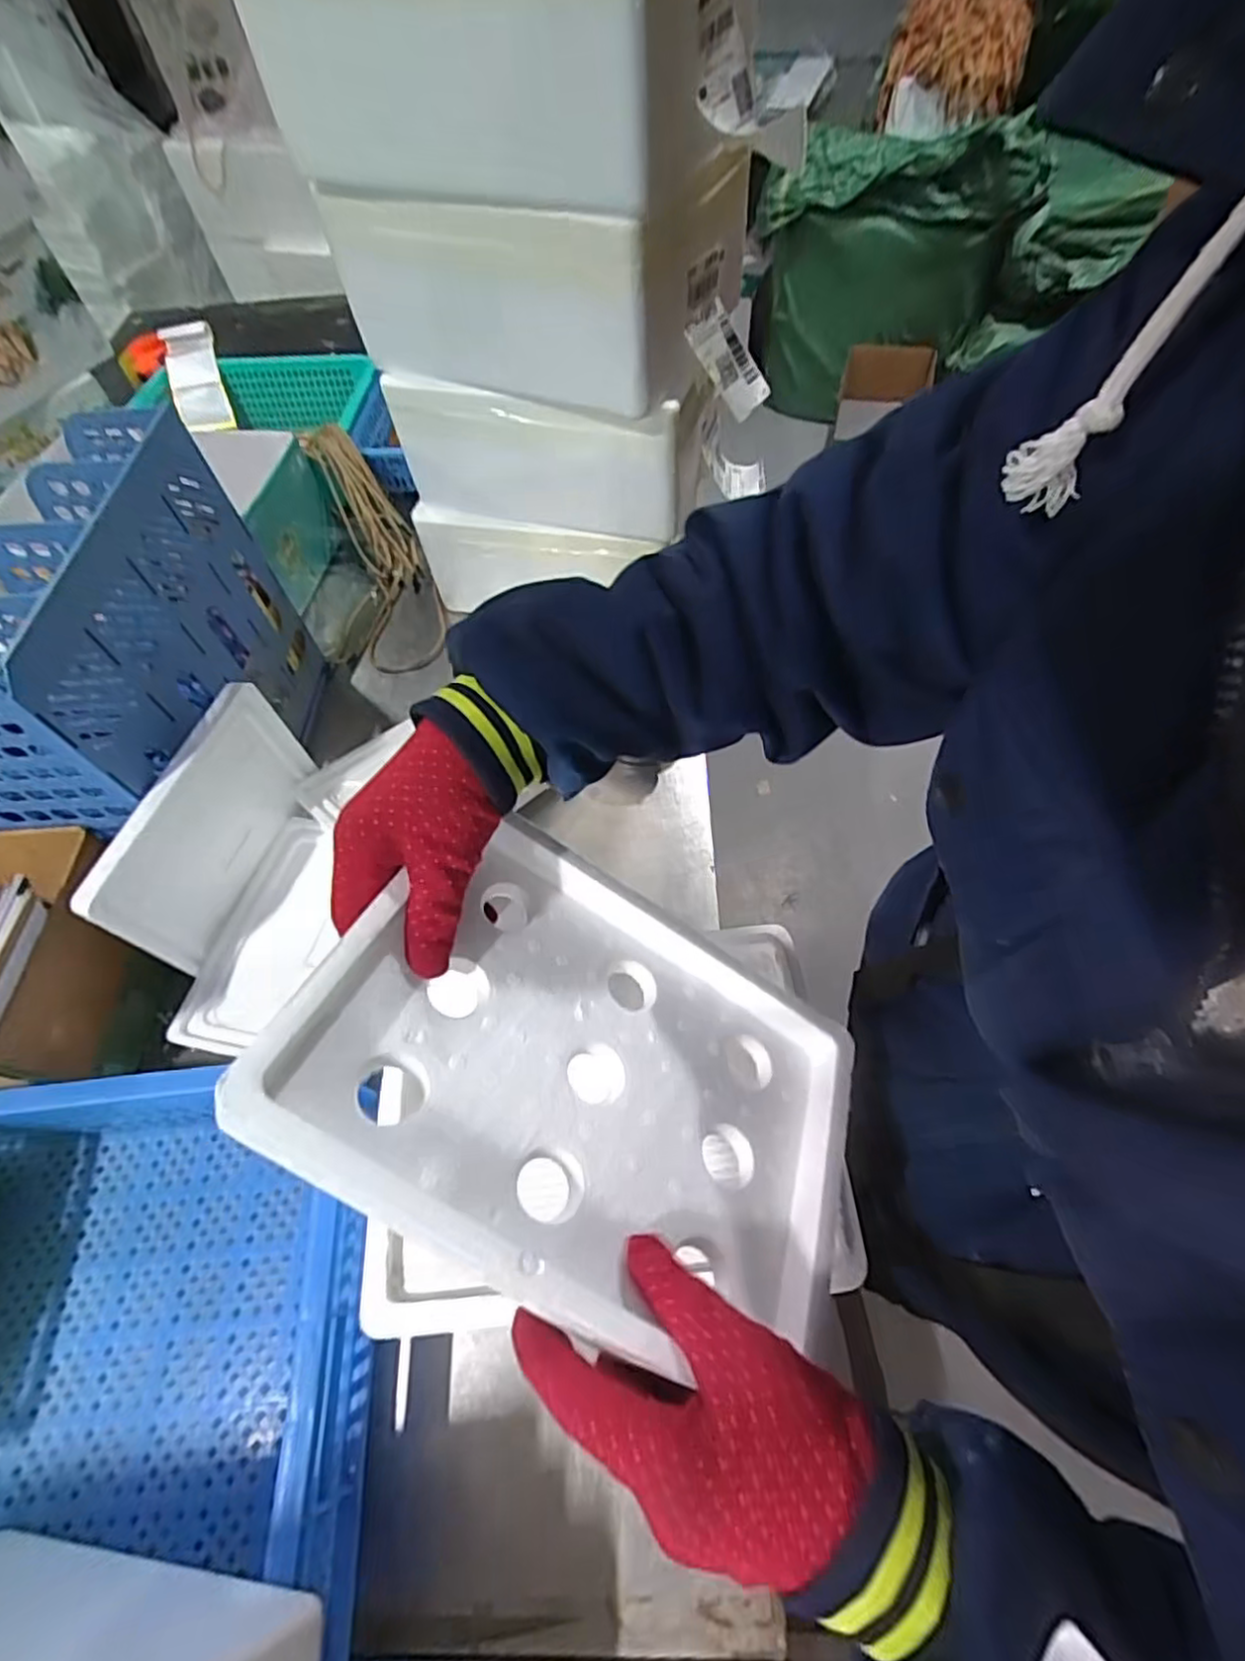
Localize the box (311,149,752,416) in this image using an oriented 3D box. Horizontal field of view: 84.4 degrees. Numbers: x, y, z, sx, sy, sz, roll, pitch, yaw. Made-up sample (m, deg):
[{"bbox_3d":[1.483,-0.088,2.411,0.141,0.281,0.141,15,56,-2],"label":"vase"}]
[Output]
[{"bbox_3d":[-0.070,-0.493,0.605,0.281,0.141,0.222,25,65,18],"label":"box"}]

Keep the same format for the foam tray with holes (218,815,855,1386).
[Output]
[{"bbox_3d":[-0.010,0.115,0.329,0.257,0.025,0.198,34,43,-4],"label":"foam tray with holes"}]

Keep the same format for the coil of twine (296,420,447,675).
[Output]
[{"bbox_3d":[-0.329,-0.360,0.911,0.144,0.079,0.357,-15,81,-4],"label":"coil of twine"}]

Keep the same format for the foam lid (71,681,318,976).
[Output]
[{"bbox_3d":[-0.355,-0.004,0.601,0.023,0.135,0.228,14,61,12],"label":"foam lid"}]

